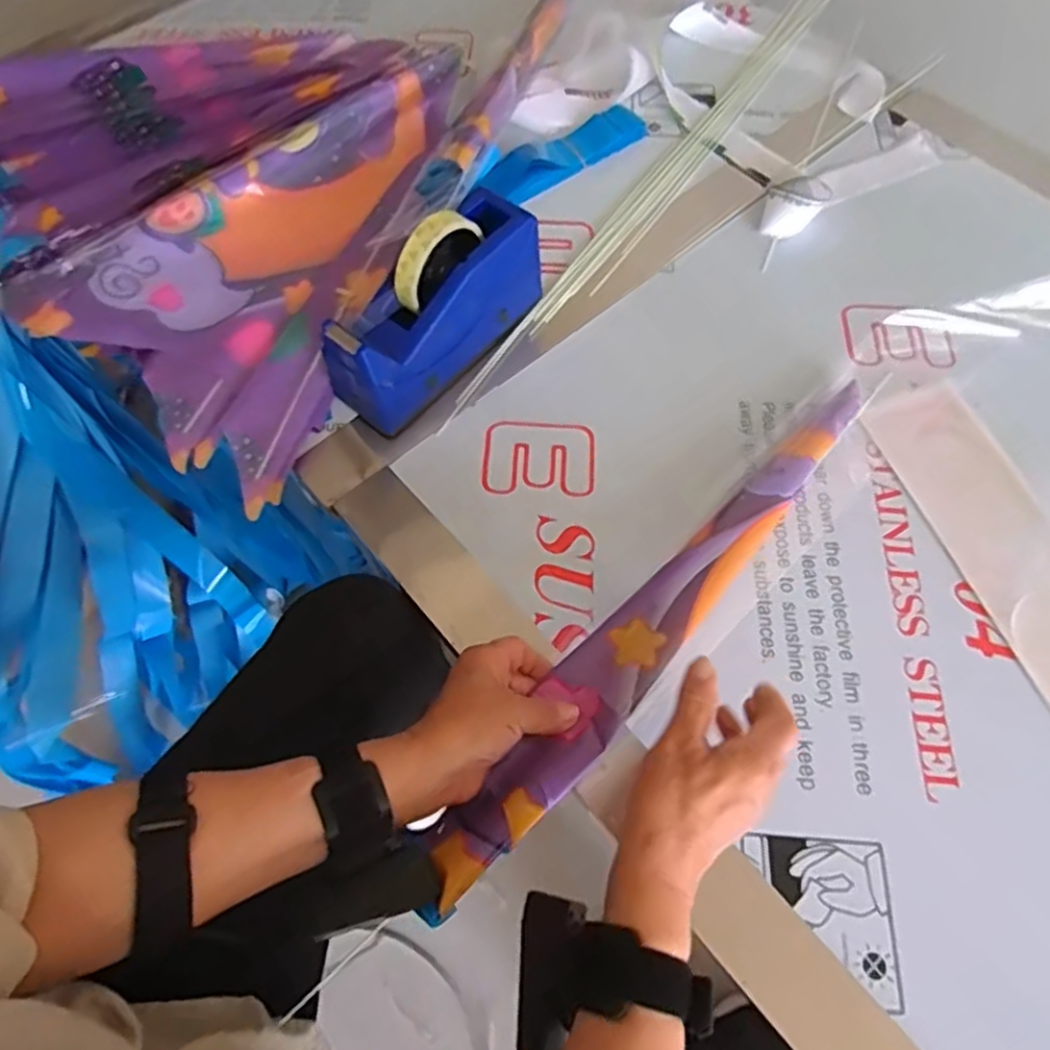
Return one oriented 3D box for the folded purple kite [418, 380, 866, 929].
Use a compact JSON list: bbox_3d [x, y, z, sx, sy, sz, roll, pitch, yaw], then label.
[{"bbox_3d":[0.104,0.052,0.490,0.053,0.028,0.480,38,66,17],"label":"folded purple kite"}]

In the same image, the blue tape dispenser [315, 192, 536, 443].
[{"bbox_3d":[-0.076,-0.185,0.587,0.068,0.119,0.205,37,71,17],"label":"blue tape dispenser"}]

